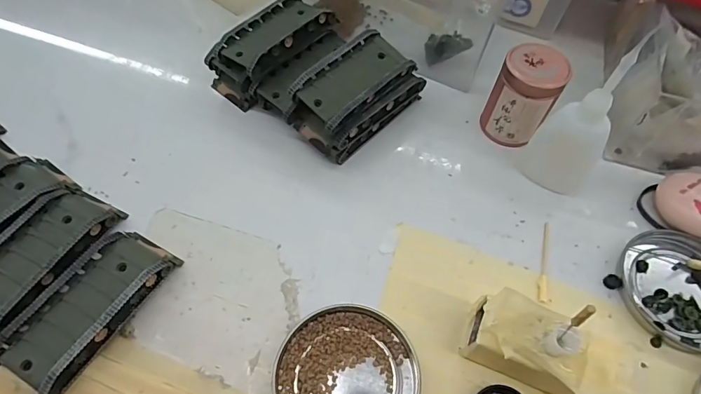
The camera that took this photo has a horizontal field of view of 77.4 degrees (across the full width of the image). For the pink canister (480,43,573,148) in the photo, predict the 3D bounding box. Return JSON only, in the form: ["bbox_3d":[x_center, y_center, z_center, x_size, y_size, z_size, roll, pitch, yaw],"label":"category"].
[{"bbox_3d":[0.126,-0.072,0.324,0.043,0.066,0.039,26,61,13],"label":"pink canister"}]

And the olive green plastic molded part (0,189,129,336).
[{"bbox_3d":[-0.189,0.035,0.269,0.051,0.024,0.094,24,60,12],"label":"olive green plastic molded part"}]

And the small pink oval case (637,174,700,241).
[{"bbox_3d":[0.235,0.009,0.302,0.046,0.023,0.054,-21,61,-15],"label":"small pink oval case"}]

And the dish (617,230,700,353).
[{"bbox_3d":[0.214,0.058,0.281,0.078,0.008,0.074,1,58,-2],"label":"dish"}]

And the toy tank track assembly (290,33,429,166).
[{"bbox_3d":[0.006,-0.074,0.329,0.052,0.052,0.093,39,64,19],"label":"toy tank track assembly"}]

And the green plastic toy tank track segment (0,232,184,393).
[{"bbox_3d":[-0.150,0.061,0.255,0.044,0.025,0.095,27,61,13],"label":"green plastic toy tank track segment"}]

